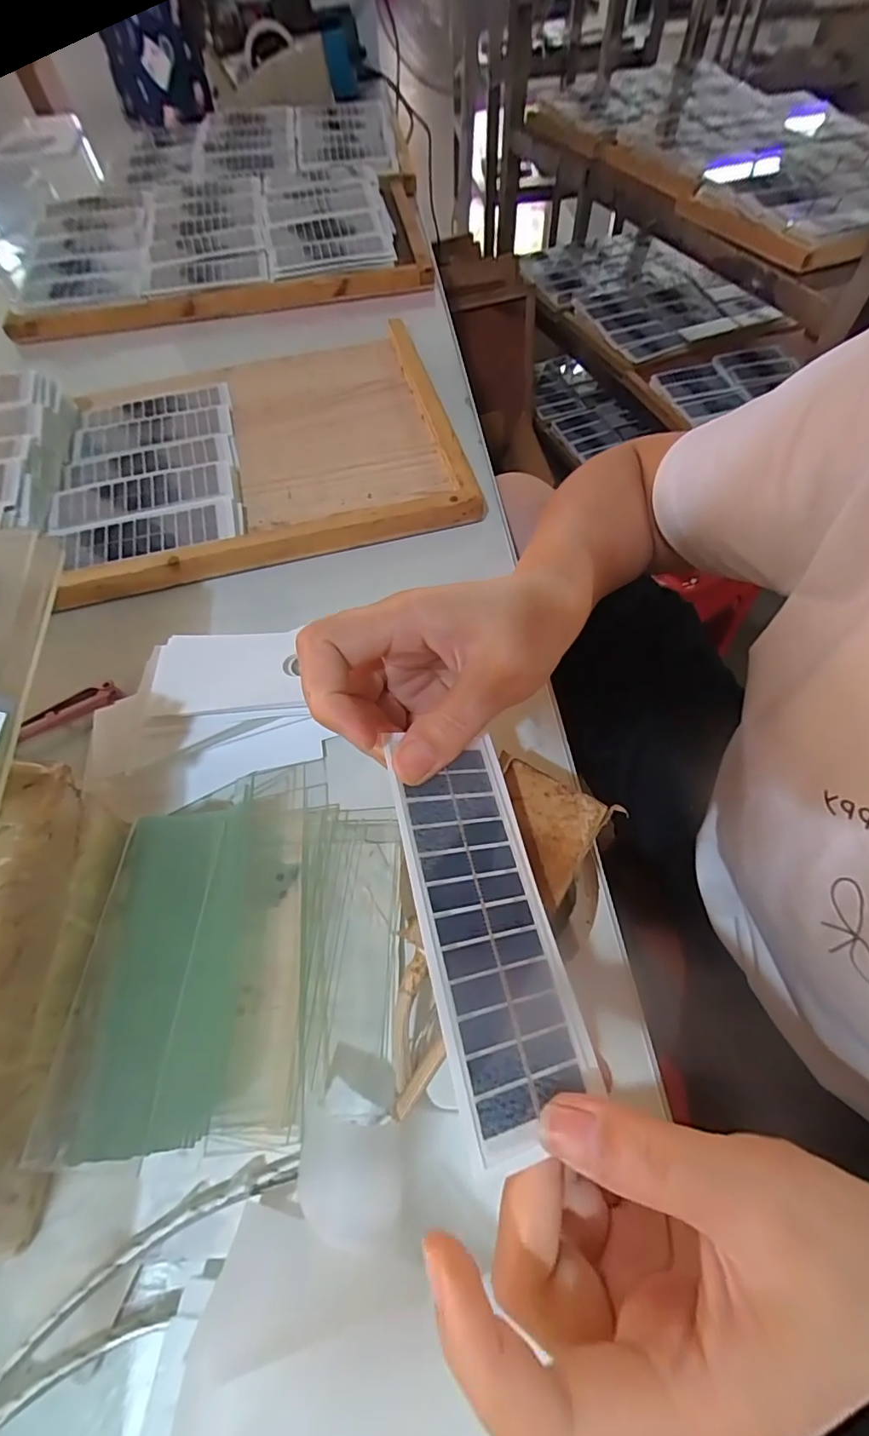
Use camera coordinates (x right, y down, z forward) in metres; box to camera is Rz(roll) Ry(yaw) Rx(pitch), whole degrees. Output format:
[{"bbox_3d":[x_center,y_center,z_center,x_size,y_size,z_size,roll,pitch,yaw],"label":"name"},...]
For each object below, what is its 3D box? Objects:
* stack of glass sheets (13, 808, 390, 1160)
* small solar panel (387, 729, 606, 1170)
[{"bbox_3d":[-0.088,0.110,0.245,0.136,0.023,0.149,7,58,-11],"label":"stack of glass sheets"},{"bbox_3d":[0.019,0.069,0.183,0.050,0.004,0.130,-3,61,-28],"label":"small solar panel"}]

